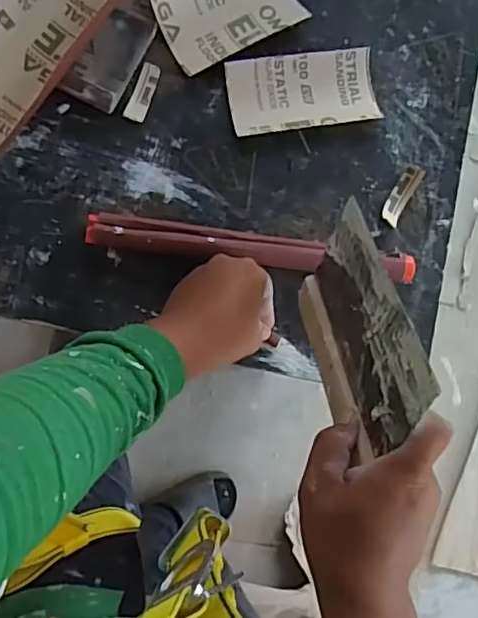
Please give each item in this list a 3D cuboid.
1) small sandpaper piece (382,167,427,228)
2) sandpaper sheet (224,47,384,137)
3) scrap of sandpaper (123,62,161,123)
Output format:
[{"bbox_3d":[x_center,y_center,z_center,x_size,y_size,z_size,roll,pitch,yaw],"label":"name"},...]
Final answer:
[{"bbox_3d":[0.170,-0.118,0.619,0.020,0.016,0.065,30,83,-5],"label":"small sandpaper piece"},{"bbox_3d":[0.067,-0.225,0.616,0.153,0.012,0.078,-9,87,-9],"label":"sandpaper sheet"},{"bbox_3d":[-0.095,-0.216,0.596,0.019,0.007,0.059,22,83,-6],"label":"scrap of sandpaper"}]

